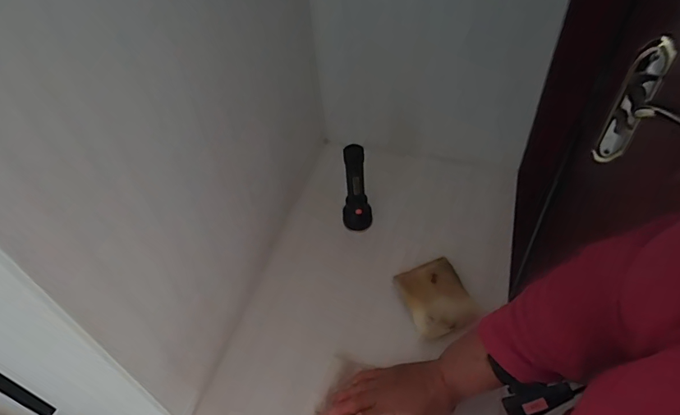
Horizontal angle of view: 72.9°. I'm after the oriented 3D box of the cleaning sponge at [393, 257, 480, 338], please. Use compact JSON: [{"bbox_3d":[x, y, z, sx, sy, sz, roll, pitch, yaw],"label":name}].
[{"bbox_3d":[0.132,0.121,0.642,0.084,0.023,0.106,-17,49,-10],"label":"cleaning sponge"}]

